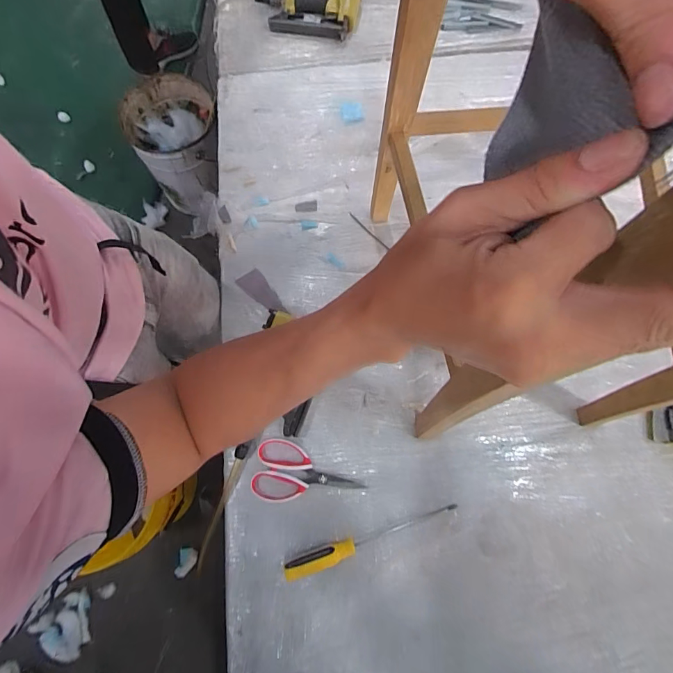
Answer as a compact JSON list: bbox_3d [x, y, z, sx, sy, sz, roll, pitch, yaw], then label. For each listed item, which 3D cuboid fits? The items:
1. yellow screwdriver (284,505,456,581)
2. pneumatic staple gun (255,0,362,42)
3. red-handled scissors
[{"bbox_3d":[0.056,0.323,0.642,0.291,0.029,0.027,-18,75,-4],"label":"yellow screwdriver"},{"bbox_3d":[-0.068,-0.742,0.922,0.243,0.041,0.116,5,75,2],"label":"pneumatic staple gun"},{"bbox_3d":[-0.047,0.233,0.678,0.183,0.006,0.098,8,75,3],"label":"red-handled scissors"}]

